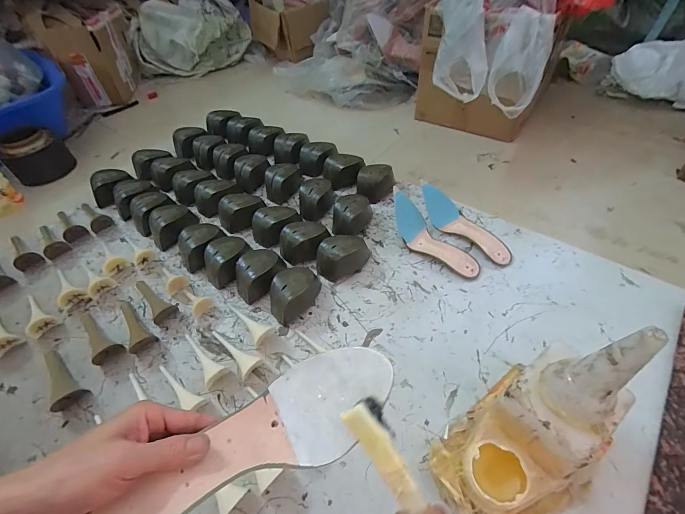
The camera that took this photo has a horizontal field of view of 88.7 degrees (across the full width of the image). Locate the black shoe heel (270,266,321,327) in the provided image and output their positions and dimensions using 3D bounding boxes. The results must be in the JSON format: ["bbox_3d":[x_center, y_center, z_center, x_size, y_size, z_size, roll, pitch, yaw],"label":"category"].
[{"bbox_3d":[-0.086,0.063,0.644,0.111,0.063,0.069,-36,55,-24],"label":"black shoe heel"}]

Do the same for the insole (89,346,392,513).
[{"bbox_3d":[-0.076,0.153,0.283,0.250,0.047,0.079,-28,52,-15],"label":"insole"}]

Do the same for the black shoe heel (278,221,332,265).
[{"bbox_3d":[-0.081,-0.035,0.728,0.103,0.057,0.069,-14,49,-8],"label":"black shoe heel"}]

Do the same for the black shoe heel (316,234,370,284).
[{"bbox_3d":[0.004,-0.004,0.695,0.114,0.064,0.065,-19,50,-12],"label":"black shoe heel"}]

